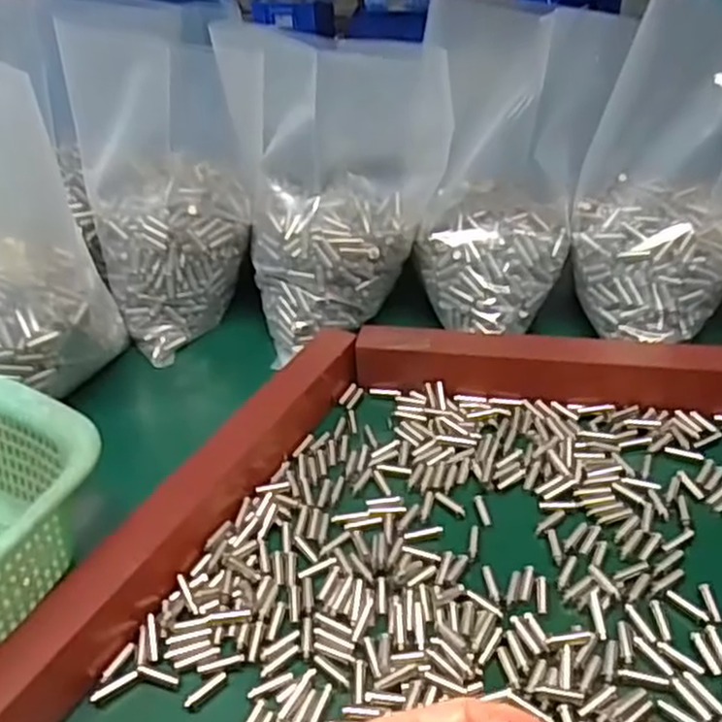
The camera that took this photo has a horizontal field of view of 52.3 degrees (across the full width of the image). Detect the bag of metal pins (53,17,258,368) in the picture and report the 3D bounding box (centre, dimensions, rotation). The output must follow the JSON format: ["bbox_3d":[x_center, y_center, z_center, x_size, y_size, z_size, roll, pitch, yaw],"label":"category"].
[{"bbox_3d":[-0.139,-0.129,0.535,0.123,0.206,0.091,-29,45,-29],"label":"bag of metal pins"}]

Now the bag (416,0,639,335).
[{"bbox_3d":[0.101,-0.130,0.494,0.121,0.187,0.114,4,39,9],"label":"bag"}]

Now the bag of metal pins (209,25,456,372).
[{"bbox_3d":[-0.018,-0.129,0.521,0.128,0.193,0.094,-13,39,-13],"label":"bag of metal pins"}]

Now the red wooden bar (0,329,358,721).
[{"bbox_3d":[-0.109,0.098,0.357,0.035,0.038,0.382,17,42,23],"label":"red wooden bar"}]

